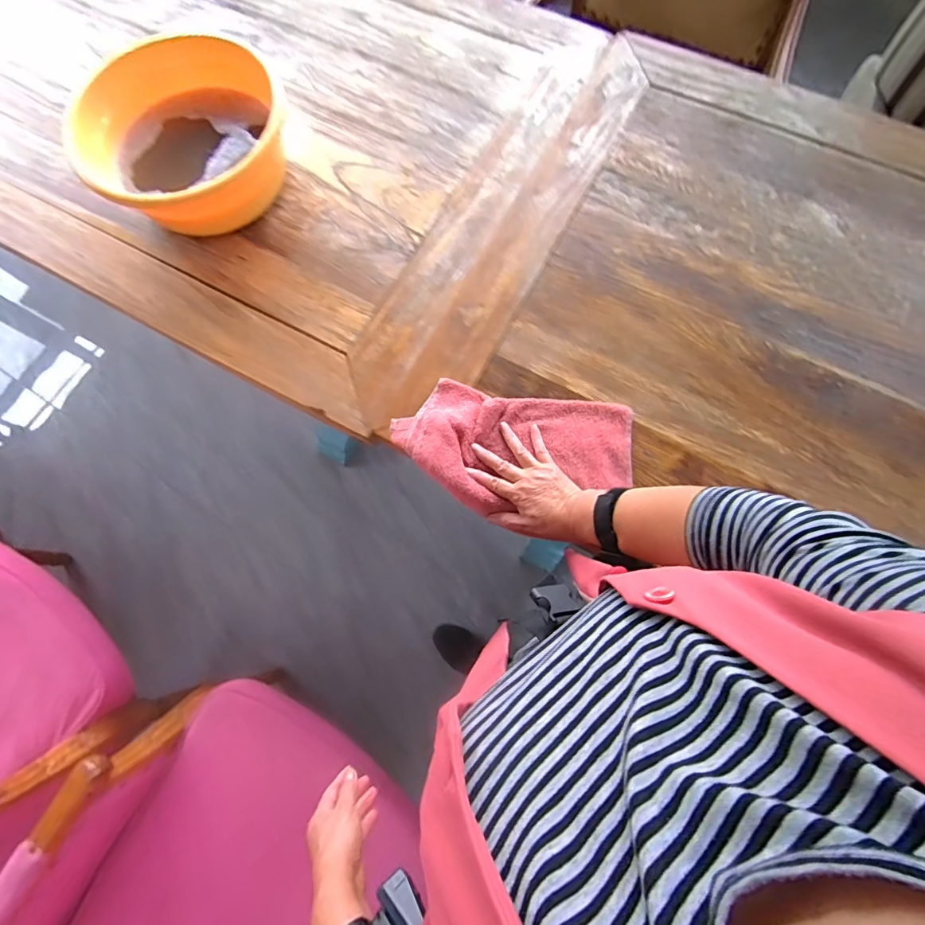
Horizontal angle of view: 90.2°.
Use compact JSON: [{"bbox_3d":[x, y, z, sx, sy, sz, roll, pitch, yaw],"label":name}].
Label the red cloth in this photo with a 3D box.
[{"bbox_3d":[0.079,-0.030,0.701,0.357,0.041,0.200,0,74,-4],"label":"red cloth"}]

